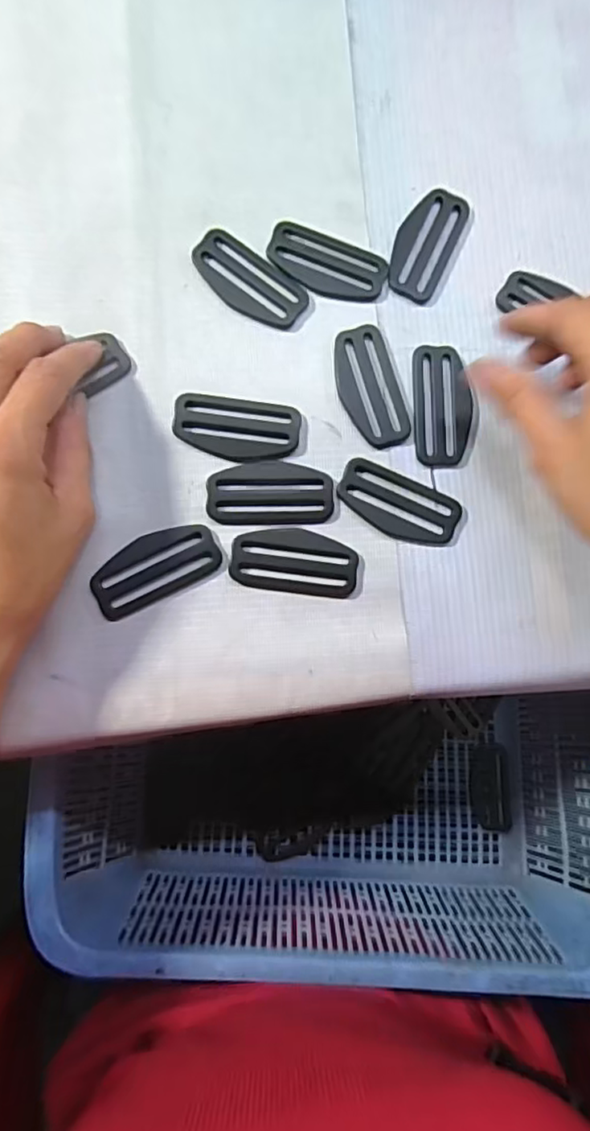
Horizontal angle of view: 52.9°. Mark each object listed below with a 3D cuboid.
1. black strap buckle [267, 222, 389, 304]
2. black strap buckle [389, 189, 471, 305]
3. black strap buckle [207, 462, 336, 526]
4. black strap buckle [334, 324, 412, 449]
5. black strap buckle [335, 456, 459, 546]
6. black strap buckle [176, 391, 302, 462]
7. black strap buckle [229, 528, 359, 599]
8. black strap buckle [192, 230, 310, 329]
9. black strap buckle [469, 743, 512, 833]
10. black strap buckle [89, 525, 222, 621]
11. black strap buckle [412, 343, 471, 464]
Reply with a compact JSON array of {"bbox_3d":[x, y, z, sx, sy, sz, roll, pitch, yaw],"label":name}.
[{"bbox_3d":[0.016,-0.150,0.294,0.059,0.004,0.033,17,83,-1],"label":"black strap buckle"},{"bbox_3d":[0.066,-0.162,0.299,0.029,0.004,0.060,26,83,0],"label":"black strap buckle"},{"bbox_3d":[-0.011,-0.035,0.280,0.059,0.004,0.030,-2,84,-4],"label":"black strap buckle"},{"bbox_3d":[0.037,-0.087,0.288,0.028,0.004,0.059,-17,85,-5],"label":"black strap buckle"},{"bbox_3d":[0.050,-0.029,0.285,0.059,0.004,0.029,23,83,-1],"label":"black strap buckle"},{"bbox_3d":[-0.028,-0.065,0.283,0.059,0.004,0.029,6,83,-3],"label":"black strap buckle"},{"bbox_3d":[0.000,-0.002,0.279,0.059,0.004,0.030,7,83,-3],"label":"black strap buckle"},{"bbox_3d":[-0.023,-0.139,0.291,0.059,0.004,0.030,38,83,1],"label":"black strap buckle"},{"bbox_3d":[0.145,0.164,0.438,0.029,0.007,0.060,2,85,-4],"label":"black strap buckle"},{"bbox_3d":[-0.065,0.001,0.274,0.059,0.004,0.028,-27,86,-6],"label":"black strap buckle"},{"bbox_3d":[0.073,-0.079,0.290,0.029,0.004,0.058,-1,84,-3],"label":"black strap buckle"}]

